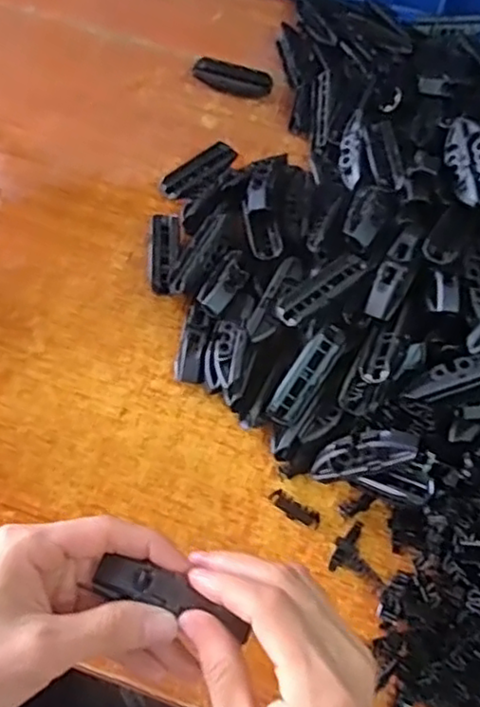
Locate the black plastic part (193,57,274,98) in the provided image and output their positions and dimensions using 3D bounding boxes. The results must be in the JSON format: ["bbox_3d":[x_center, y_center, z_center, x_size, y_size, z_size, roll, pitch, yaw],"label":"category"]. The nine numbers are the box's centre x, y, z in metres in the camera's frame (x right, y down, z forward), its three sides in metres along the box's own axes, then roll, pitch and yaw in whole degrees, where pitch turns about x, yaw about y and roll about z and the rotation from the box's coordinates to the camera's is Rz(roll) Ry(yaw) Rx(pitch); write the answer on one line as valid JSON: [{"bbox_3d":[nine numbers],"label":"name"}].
[{"bbox_3d":[-0.007,-0.245,0.591,0.071,0.017,0.023,17,64,5],"label":"black plastic part"}]

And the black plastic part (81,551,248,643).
[{"bbox_3d":[-0.027,0.101,0.278,0.067,0.014,0.016,19,66,9],"label":"black plastic part"}]

